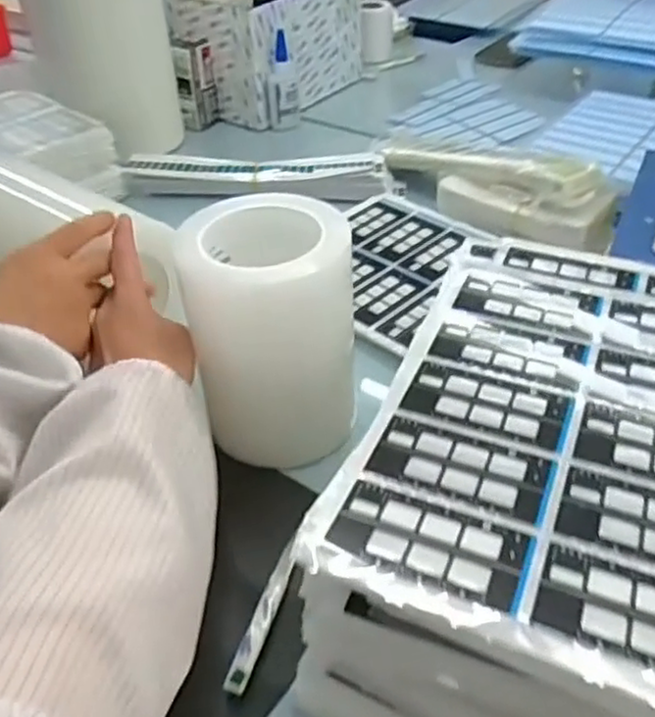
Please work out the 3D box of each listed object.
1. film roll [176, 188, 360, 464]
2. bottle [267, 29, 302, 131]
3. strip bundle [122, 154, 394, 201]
[{"bbox_3d":[-0.037,-0.018,0.495,0.106,0.164,0.095,2,40,7],"label":"film roll"},{"bbox_3d":[-0.062,-0.381,0.971,0.042,0.122,0.049,-3,40,1],"label":"bottle"},{"bbox_3d":[-0.084,-0.223,0.840,0.315,0.028,0.075,0,40,5],"label":"strip bundle"}]

